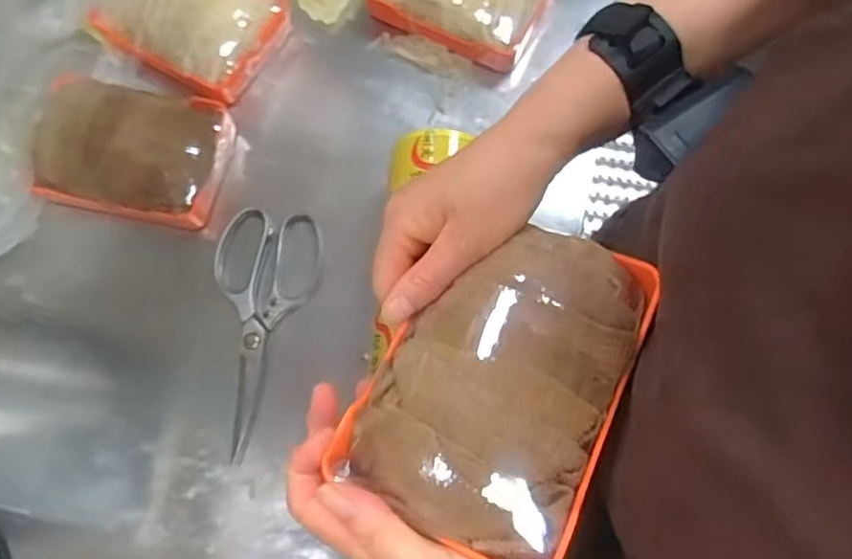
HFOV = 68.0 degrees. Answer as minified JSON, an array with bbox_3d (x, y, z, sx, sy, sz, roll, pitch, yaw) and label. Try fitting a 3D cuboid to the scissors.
[{"bbox_3d":[-0.156,0.039,0.549,0.085,0.020,0.218,13,76,6],"label":"scissors"}]

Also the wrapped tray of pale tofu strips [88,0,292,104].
[{"bbox_3d":[-0.234,-0.260,0.616,0.177,0.062,0.117,28,78,9],"label":"wrapped tray of pale tofu strips"}]

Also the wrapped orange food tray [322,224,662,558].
[{"bbox_3d":[0.037,0.043,0.303,0.111,0.039,0.156,26,77,9],"label":"wrapped orange food tray"}]

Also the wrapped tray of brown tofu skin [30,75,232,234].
[{"bbox_3d":[-0.269,-0.118,0.581,0.166,0.046,0.120,7,75,4],"label":"wrapped tray of brown tofu skin"}]

